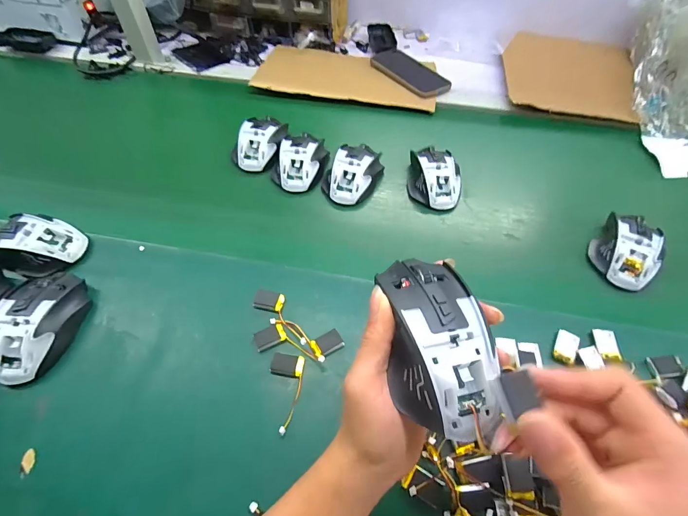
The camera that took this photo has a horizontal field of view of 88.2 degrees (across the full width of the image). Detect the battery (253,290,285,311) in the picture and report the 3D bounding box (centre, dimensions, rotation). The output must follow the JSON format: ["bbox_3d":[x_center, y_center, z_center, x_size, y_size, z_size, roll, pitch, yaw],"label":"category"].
[{"bbox_3d":[-0.083,0.048,0.394,0.032,0.011,0.019,7,55,5],"label":"battery"}]

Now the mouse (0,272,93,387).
[{"bbox_3d":[-0.314,0.065,0.365,0.066,0.034,0.115,-3,55,-3],"label":"mouse"}]

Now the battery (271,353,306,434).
[{"bbox_3d":[-0.059,0.128,0.341,0.031,0.004,0.070,6,55,4],"label":"battery"}]

